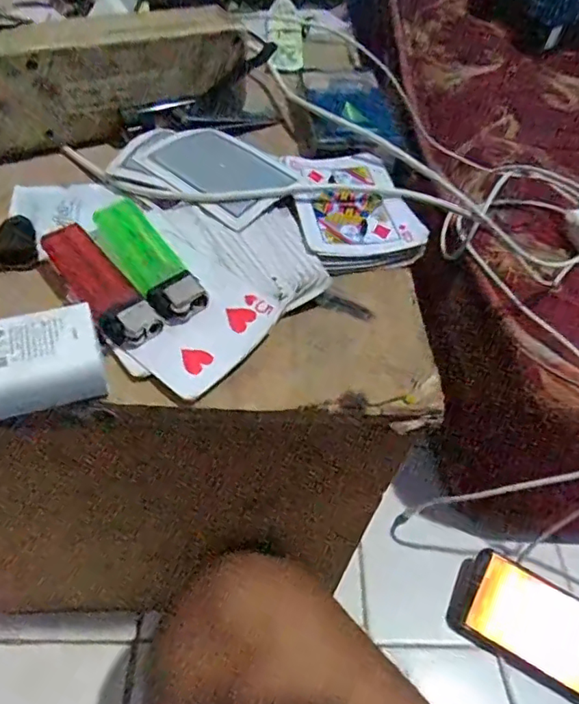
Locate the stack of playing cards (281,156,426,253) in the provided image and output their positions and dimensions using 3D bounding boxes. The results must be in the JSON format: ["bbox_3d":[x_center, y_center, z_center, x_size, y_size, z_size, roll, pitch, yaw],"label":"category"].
[{"bbox_3d":[0.035,-0.086,0.309,0.063,0.009,0.086,-7,53,-10],"label":"stack of playing cards"}]

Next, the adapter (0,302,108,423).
[{"bbox_3d":[-0.116,0.007,0.216,0.078,0.022,0.038,-14,54,-17],"label":"adapter"}]

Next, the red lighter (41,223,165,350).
[{"bbox_3d":[-0.089,-0.032,0.254,0.023,0.011,0.078,-30,60,-27],"label":"red lighter"}]

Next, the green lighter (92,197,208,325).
[{"bbox_3d":[-0.070,-0.047,0.264,0.026,0.008,0.082,-27,59,-25],"label":"green lighter"}]

